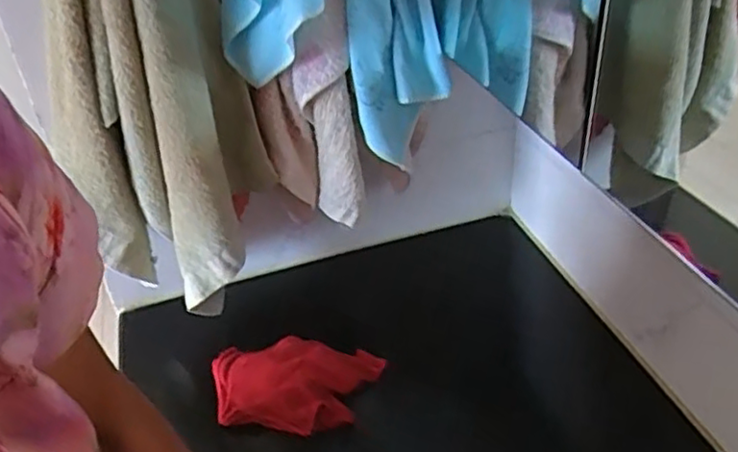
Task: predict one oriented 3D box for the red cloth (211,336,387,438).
[{"bbox_3d":[-0.078,0.154,0.662,0.168,0.024,0.106,5,37,12],"label":"red cloth"}]

